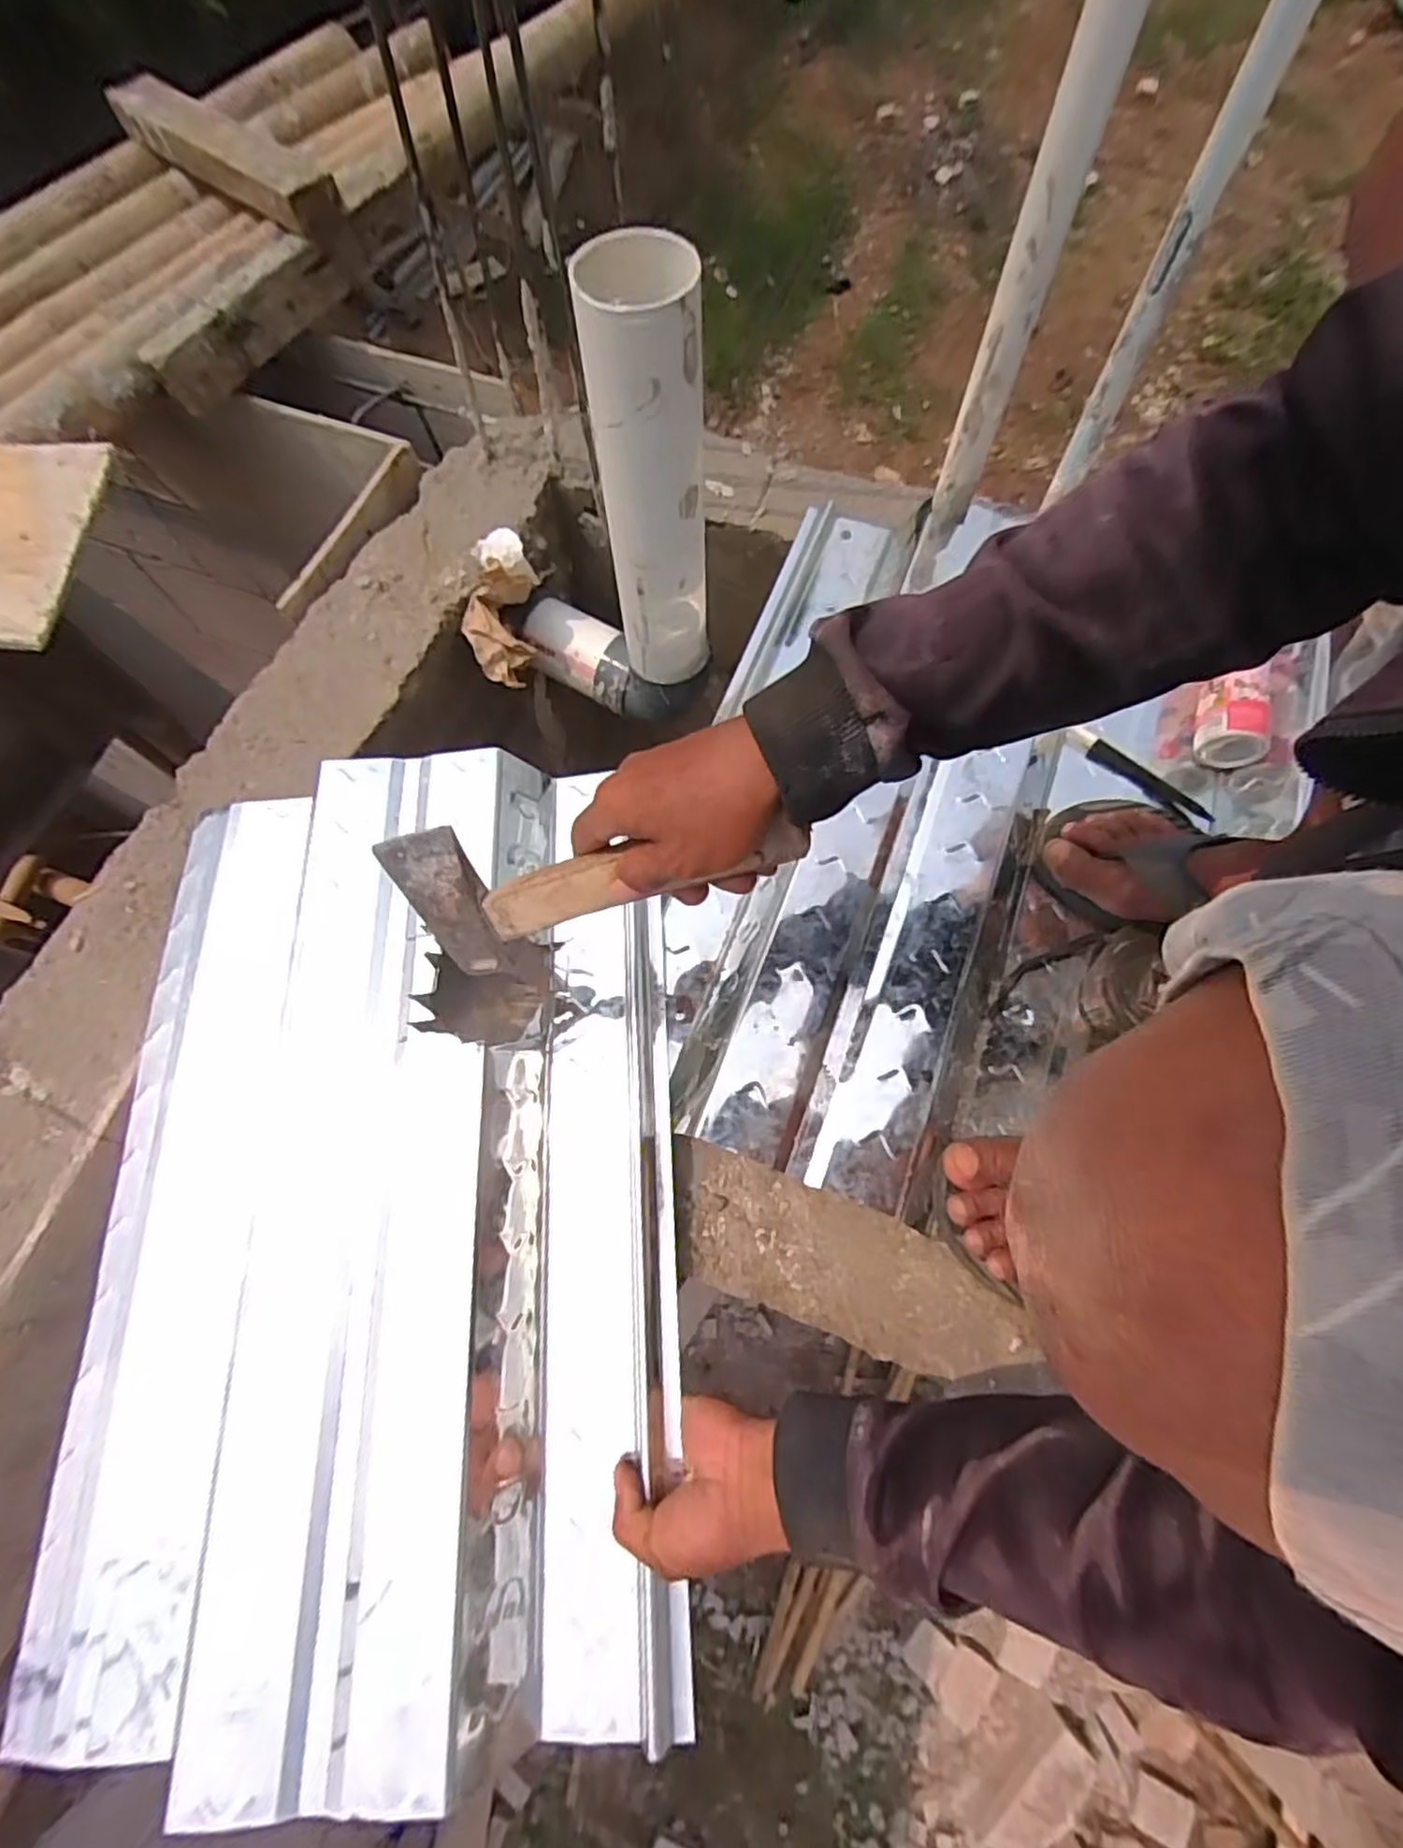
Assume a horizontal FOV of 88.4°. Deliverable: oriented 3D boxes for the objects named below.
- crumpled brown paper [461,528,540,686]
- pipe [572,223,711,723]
[{"bbox_3d":[-0.194,-0.306,0.705,0.054,0.066,0.144,6,96,4],"label":"crumpled brown paper"},{"bbox_3d":[-0.036,-0.308,0.574,0.079,0.347,0.080,-8,71,-2],"label":"pipe"}]

